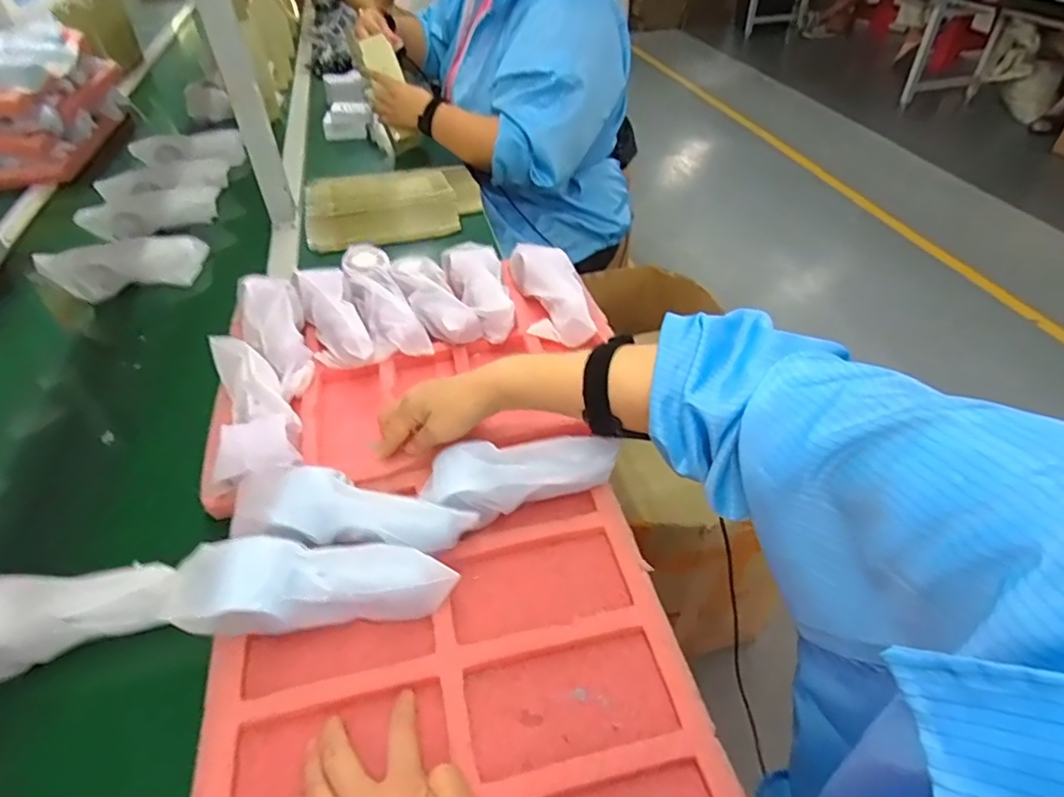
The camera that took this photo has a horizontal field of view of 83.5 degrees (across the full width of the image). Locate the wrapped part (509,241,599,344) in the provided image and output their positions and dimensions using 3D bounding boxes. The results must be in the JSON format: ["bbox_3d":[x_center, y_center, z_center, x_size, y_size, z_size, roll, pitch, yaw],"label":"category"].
[{"bbox_3d":[0.024,-0.129,0.721,0.073,0.042,0.181,-8,44,-8],"label":"wrapped part"}]

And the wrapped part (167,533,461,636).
[{"bbox_3d":[-0.159,0.139,0.449,0.192,0.048,0.063,-4,44,-4],"label":"wrapped part"}]

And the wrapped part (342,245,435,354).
[{"bbox_3d":[-0.174,-0.113,0.694,0.056,0.046,0.183,-25,61,-23],"label":"wrapped part"}]

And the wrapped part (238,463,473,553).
[{"bbox_3d":[-0.147,0.100,0.490,0.189,0.051,0.060,11,45,11],"label":"wrapped part"}]

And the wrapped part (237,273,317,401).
[{"bbox_3d":[-0.280,-0.076,0.660,0.062,0.037,0.178,-20,61,-20],"label":"wrapped part"}]

